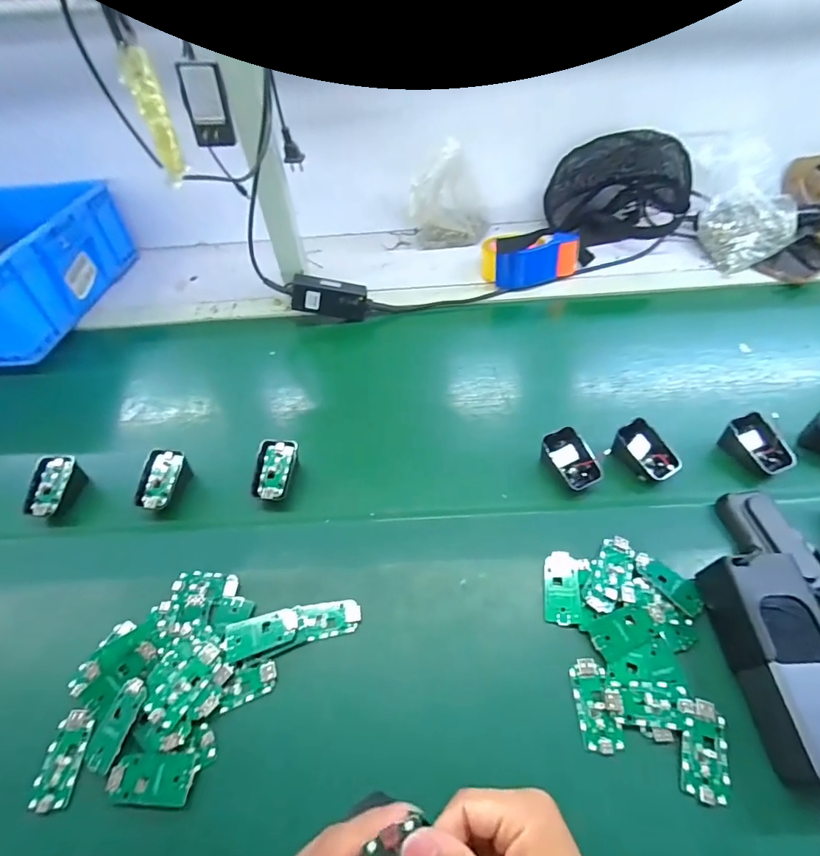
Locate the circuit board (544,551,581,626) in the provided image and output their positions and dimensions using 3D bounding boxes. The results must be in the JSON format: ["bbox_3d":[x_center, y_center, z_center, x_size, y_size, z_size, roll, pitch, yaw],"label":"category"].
[{"bbox_3d":[0.141,0.148,0.418,0.030,0.008,0.065,5,48,9],"label":"circuit board"}]

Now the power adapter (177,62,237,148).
[{"bbox_3d":[-0.245,-0.389,0.544,0.047,0.078,0.029,-14,48,-9],"label":"power adapter"}]

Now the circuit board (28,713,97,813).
[{"bbox_3d":[-0.275,0.262,0.356,0.031,0.008,0.063,0,48,4],"label":"circuit board"}]

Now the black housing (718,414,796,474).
[{"bbox_3d":[0.386,0.020,0.498,0.045,0.035,0.065,-22,50,-15],"label":"black housing"}]

